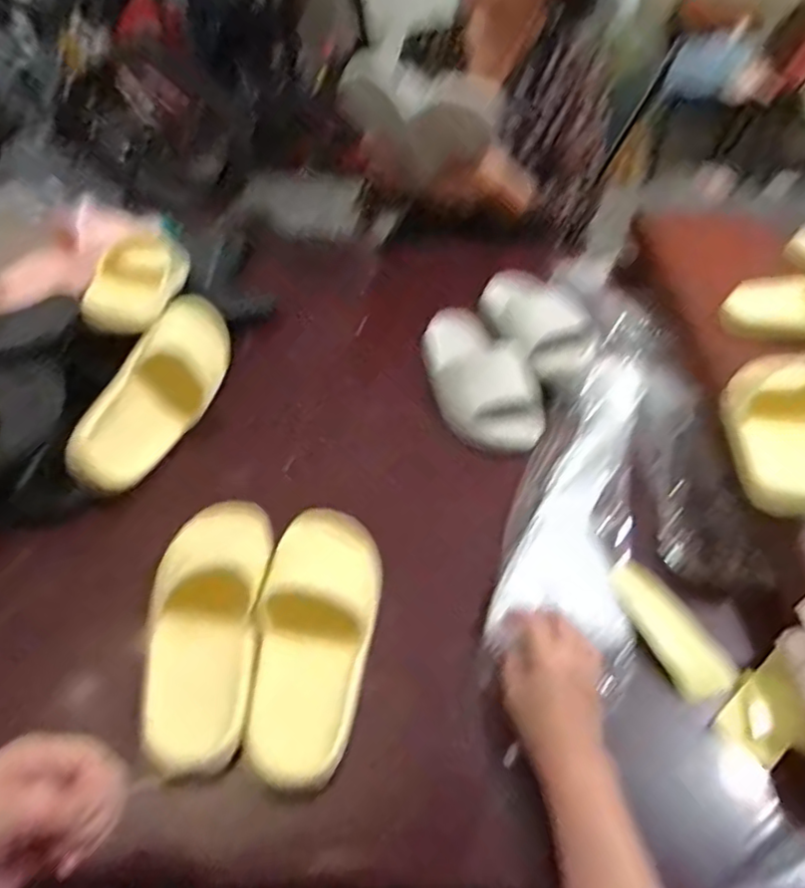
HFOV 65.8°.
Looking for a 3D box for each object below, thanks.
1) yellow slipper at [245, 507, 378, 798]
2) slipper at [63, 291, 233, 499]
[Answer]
[{"bbox_3d":[-0.073,0.160,0.544,0.103,0.065,0.265,2,46,-2],"label":"yellow slipper"},{"bbox_3d":[-0.272,-0.061,0.714,0.075,0.102,0.264,-7,49,45],"label":"slipper"}]

